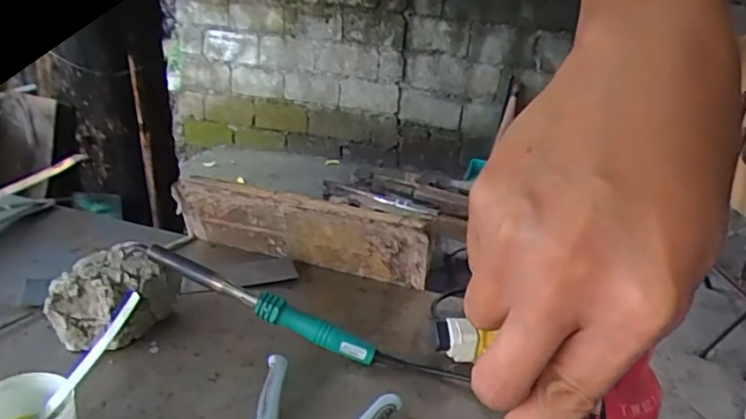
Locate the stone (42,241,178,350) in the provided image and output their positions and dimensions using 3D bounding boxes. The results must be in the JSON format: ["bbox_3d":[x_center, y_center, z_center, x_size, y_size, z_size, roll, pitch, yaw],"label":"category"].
[{"bbox_3d":[-0.258,0.088,0.581,0.087,0.071,0.099,14,26,15],"label":"stone"}]

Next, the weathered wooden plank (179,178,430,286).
[{"bbox_3d":[-0.089,0.027,0.717,0.311,0.104,0.032,12,25,11],"label":"weathered wooden plank"}]

